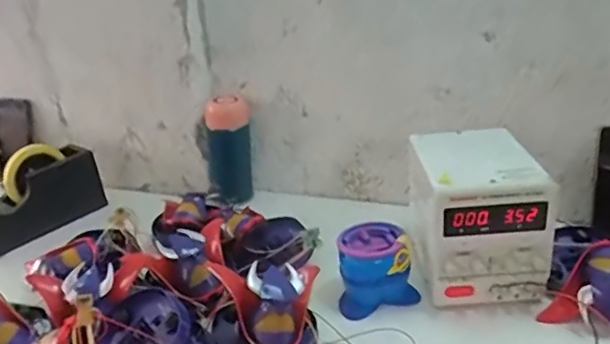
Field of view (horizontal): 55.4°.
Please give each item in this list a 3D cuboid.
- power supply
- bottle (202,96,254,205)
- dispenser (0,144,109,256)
[{"bbox_3d":[0.203,0.051,0.696,0.128,0.153,0.162,-4,24,1],"label":"power supply"},{"bbox_3d":[-0.118,-0.036,0.914,0.072,0.160,0.051,-6,24,-5],"label":"bottle"},{"bbox_3d":[-0.409,0.036,0.878,0.054,0.113,0.201,17,31,38],"label":"dispenser"}]

